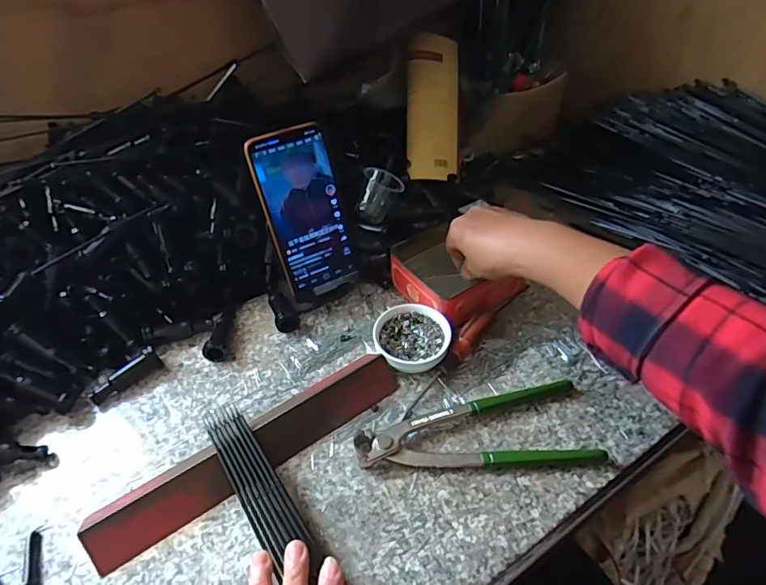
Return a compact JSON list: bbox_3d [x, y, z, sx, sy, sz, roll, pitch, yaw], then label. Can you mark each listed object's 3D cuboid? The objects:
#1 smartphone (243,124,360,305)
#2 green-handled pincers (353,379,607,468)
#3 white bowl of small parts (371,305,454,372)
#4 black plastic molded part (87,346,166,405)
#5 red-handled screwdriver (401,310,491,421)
[{"bbox_3d":[-0.073,-0.075,0.475,0.078,0.164,0.009,-24,28,-19],"label":"smartphone"},{"bbox_3d":[0.076,0.108,0.404,0.193,0.018,0.074,-3,45,1],"label":"green-handled pincers"},{"bbox_3d":[0.028,0.046,0.462,0.070,0.026,0.070,-2,45,2],"label":"white bowl of small parts"},{"bbox_3d":[-0.237,0.077,0.446,0.014,0.018,0.064,29,54,28],"label":"black plastic molded part"},{"bbox_3d":[0.060,0.066,0.448,0.017,0.017,0.129,32,68,30],"label":"red-handled screwdriver"}]

